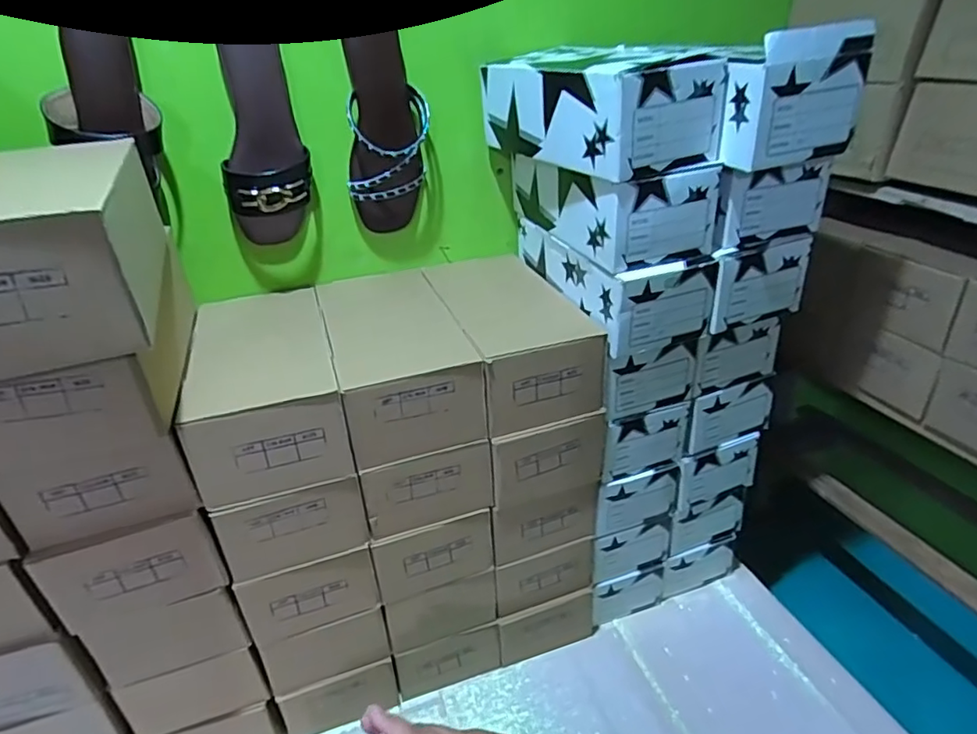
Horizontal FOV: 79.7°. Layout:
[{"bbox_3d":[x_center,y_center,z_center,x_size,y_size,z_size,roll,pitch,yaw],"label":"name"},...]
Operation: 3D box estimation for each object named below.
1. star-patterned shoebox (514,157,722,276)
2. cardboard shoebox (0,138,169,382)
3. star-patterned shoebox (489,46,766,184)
[{"bbox_3d":[0.139,-0.199,0.679,0.143,0.087,0.253,-10,30,-14],"label":"star-patterned shoebox"},{"bbox_3d":[-0.337,-0.078,0.438,0.146,0.118,0.222,-13,31,-19],"label":"cardboard shoebox"},{"bbox_3d":[0.110,-0.281,0.628,0.131,0.098,0.262,-16,32,-24],"label":"star-patterned shoebox"}]

